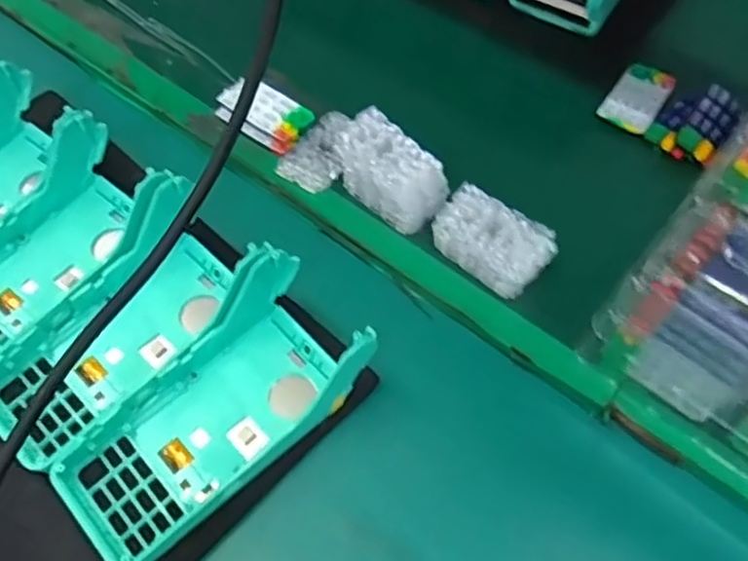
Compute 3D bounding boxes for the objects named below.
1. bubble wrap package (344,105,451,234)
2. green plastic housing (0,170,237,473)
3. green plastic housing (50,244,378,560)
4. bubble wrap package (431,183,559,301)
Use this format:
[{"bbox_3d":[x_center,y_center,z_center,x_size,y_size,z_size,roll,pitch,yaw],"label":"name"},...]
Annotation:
[{"bbox_3d":[0.010,-0.067,0.445,0.069,0.053,0.044,37,64,19],"label":"bubble wrap package"},{"bbox_3d":[-0.151,0.021,0.385,0.081,0.052,0.164,35,64,18],"label":"green plastic housing"},{"bbox_3d":[-0.088,0.067,0.357,0.165,0.057,0.080,-36,66,-21],"label":"green plastic housing"},{"bbox_3d":[0.075,-0.021,0.427,0.071,0.042,0.040,32,63,17],"label":"bubble wrap package"}]

